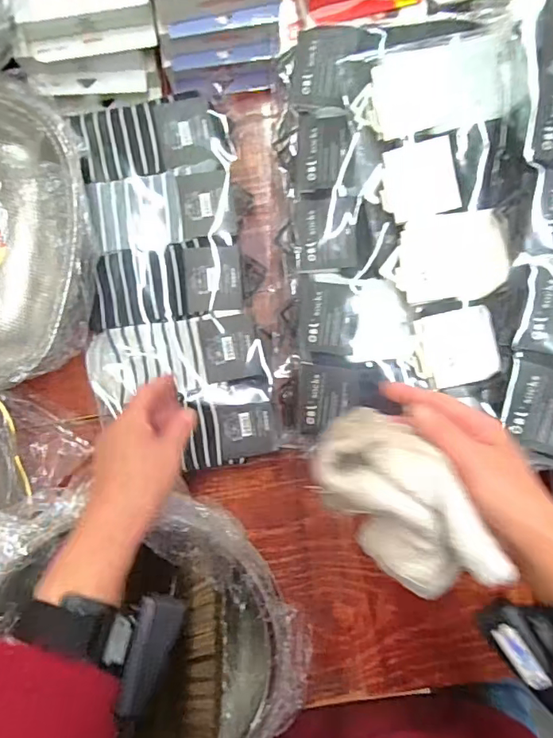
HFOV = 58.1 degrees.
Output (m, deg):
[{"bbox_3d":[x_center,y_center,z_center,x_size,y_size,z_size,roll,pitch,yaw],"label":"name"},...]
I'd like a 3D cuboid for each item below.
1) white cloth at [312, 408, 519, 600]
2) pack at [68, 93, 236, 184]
[{"bbox_3d":[0.087,0.094,0.347,0.077,0.058,0.144,-35,89,0],"label":"white cloth"},{"bbox_3d":[-0.138,-0.258,0.551,0.164,0.018,0.084,-12,90,0],"label":"pack"}]

